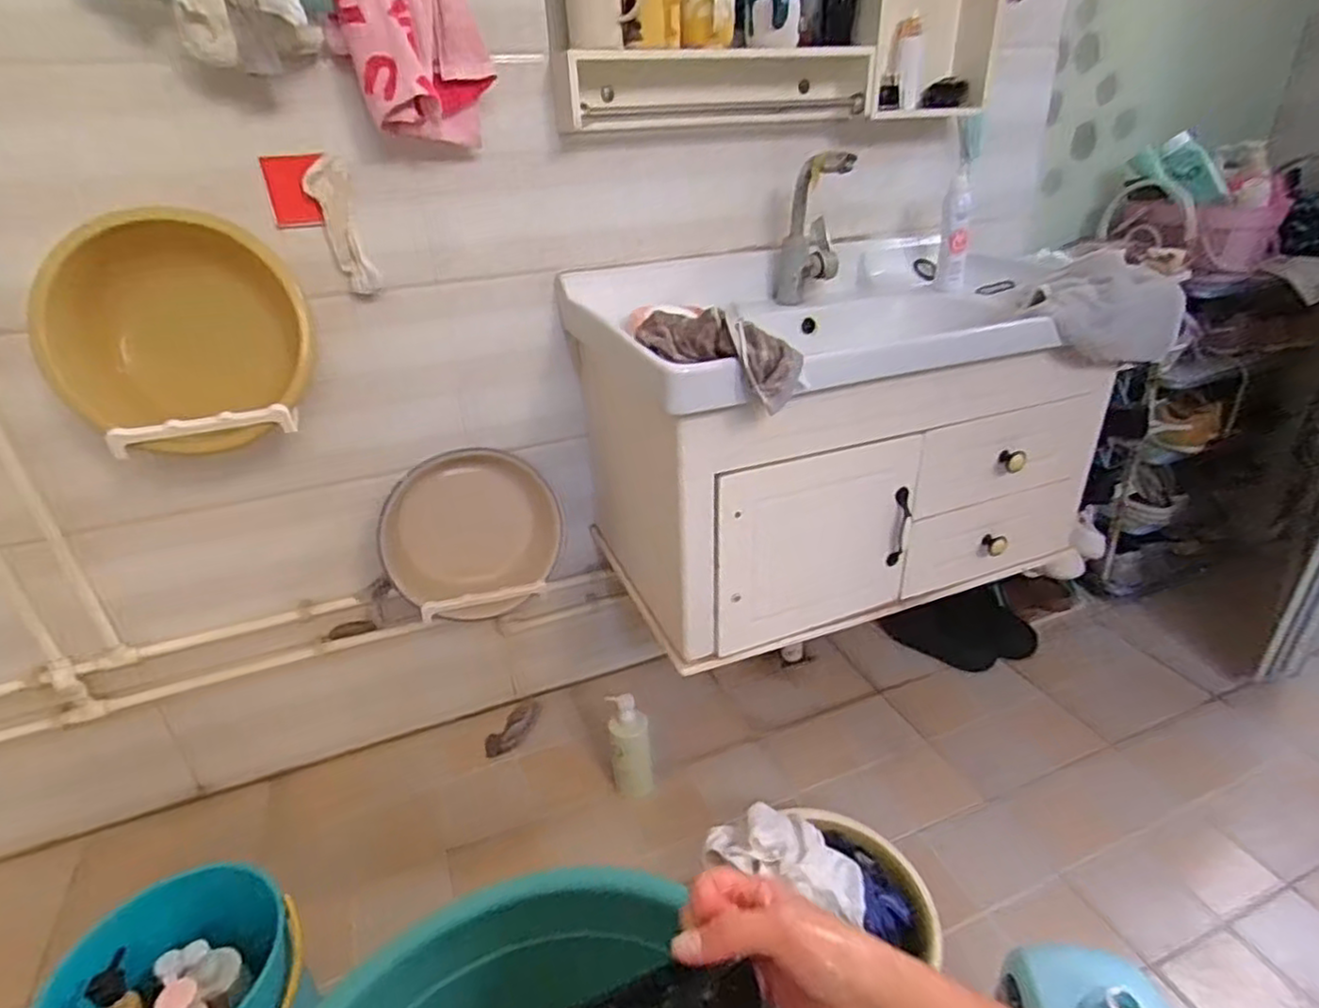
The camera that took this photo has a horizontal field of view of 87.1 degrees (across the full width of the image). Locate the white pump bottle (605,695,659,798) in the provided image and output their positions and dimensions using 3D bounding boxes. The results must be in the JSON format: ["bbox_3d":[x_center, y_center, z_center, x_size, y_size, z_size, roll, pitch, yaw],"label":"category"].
[{"bbox_3d":[-0.049,0.446,1.255,0.073,0.205,0.075,-6,30,-6],"label":"white pump bottle"}]

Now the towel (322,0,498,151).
[{"bbox_3d":[-0.311,-0.574,0.887,0.182,0.194,0.111,-17,32,-24],"label":"towel"}]

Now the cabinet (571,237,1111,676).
[{"bbox_3d":[0.283,-0.133,1.193,0.768,0.491,0.496,-15,31,-20],"label":"cabinet"}]

